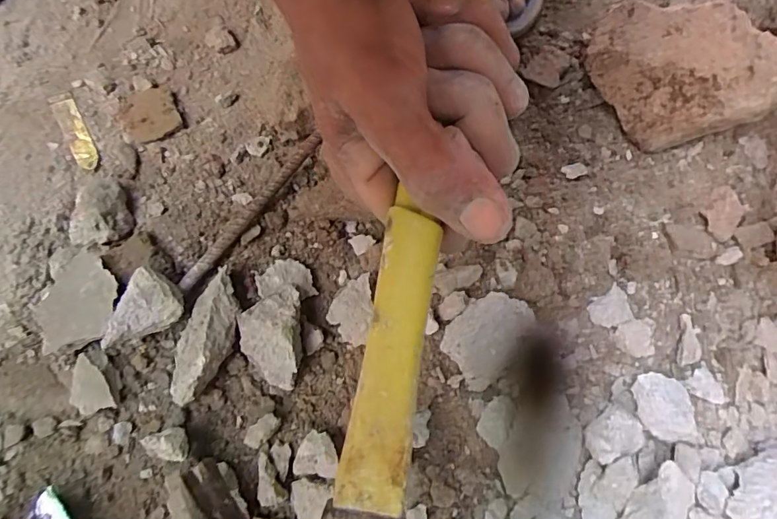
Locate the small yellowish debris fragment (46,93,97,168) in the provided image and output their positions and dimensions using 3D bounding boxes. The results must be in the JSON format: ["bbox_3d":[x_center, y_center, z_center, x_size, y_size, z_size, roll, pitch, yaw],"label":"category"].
[{"bbox_3d":[-0.211,-0.087,0.327,0.016,0.006,0.063,-27,78,-12],"label":"small yellowish debris fragment"}]

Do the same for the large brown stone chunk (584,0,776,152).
[{"bbox_3d":[0.192,-0.122,0.321,0.125,0.046,0.094,1,72,-5],"label":"large brown stone chunk"}]

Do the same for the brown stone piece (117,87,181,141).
[{"bbox_3d":[-0.164,-0.098,0.332,0.038,0.008,0.038,-23,77,-11],"label":"brown stone piece"}]

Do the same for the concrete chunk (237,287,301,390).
[{"bbox_3d":[-0.067,0.045,0.279,0.033,0.024,0.054,-5,74,-7],"label":"concrete chunk"}]

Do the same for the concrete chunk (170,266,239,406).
[{"bbox_3d":[-0.103,0.043,0.277,0.028,0.025,0.076,18,73,0],"label":"concrete chunk"}]

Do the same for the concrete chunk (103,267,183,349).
[{"bbox_3d":[-0.139,0.026,0.273,0.042,0.020,0.032,-31,79,-13],"label":"concrete chunk"}]

